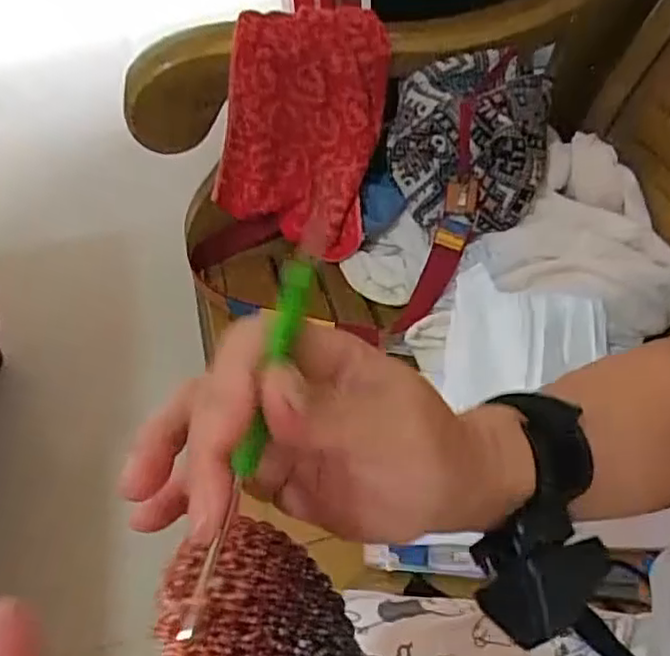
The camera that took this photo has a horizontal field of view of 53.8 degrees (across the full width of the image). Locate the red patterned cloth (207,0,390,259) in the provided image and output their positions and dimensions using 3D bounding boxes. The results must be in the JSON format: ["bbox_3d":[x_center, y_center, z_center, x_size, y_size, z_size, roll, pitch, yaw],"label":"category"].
[{"bbox_3d":[-0.042,-0.240,0.822,0.189,0.290,0.044,4,28,-15],"label":"red patterned cloth"}]

